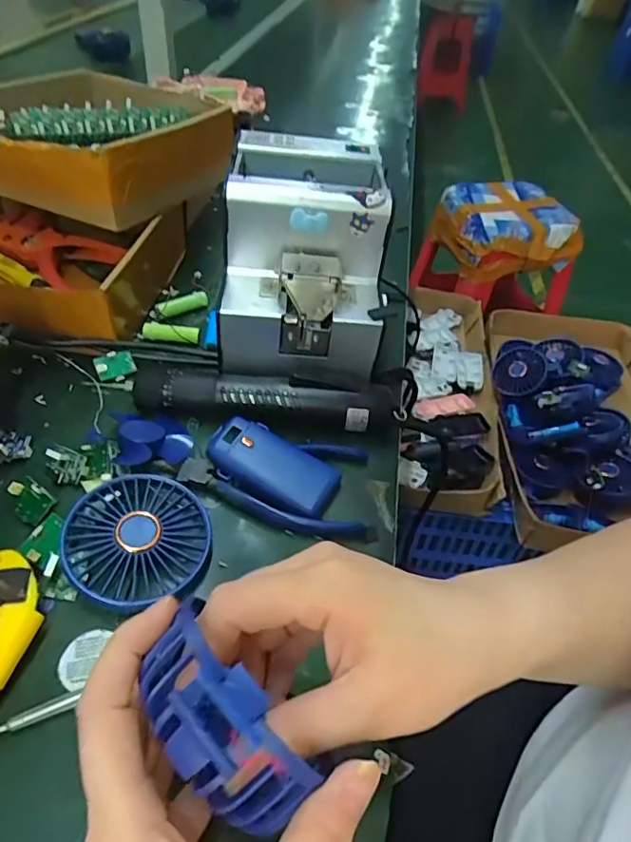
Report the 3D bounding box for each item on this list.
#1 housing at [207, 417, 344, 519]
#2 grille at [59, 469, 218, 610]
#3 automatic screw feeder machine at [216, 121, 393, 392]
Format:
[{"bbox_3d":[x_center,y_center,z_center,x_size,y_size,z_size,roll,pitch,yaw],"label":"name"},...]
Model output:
[{"bbox_3d":[-0.030,0.030,0.377,0.093,0.021,0.045,20,47,13],"label":"housing"},{"bbox_3d":[-0.109,0.073,0.329,0.084,0.018,0.085,3,45,-3],"label":"grille"},{"bbox_3d":[-0.010,-0.131,0.447,0.124,0.141,0.180,3,45,-3],"label":"automatic screw feeder machine"}]

